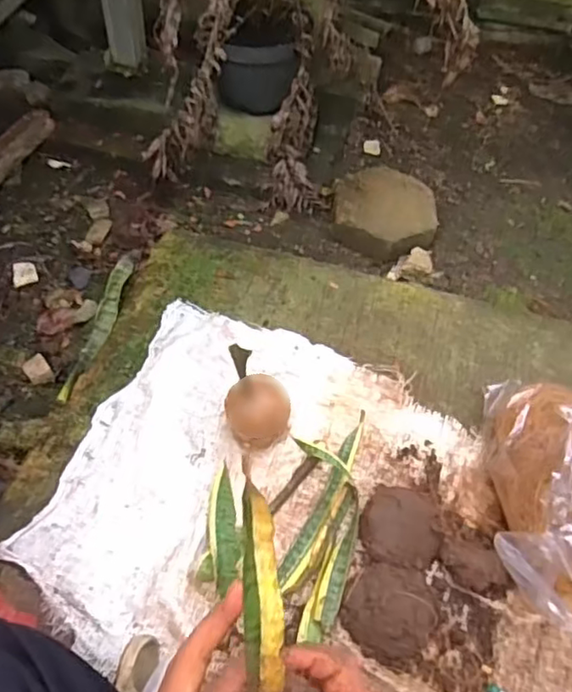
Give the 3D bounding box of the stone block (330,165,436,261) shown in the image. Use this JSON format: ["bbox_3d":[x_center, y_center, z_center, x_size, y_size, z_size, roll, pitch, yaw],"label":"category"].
[{"bbox_3d":[0.190,-0.250,1.202,0.201,0.079,0.201,15,54,7],"label":"stone block"}]

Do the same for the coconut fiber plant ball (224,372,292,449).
[{"bbox_3d":[-0.036,0.095,0.857,0.094,0.076,0.073,-11,55,-12],"label":"coconut fiber plant ball"}]

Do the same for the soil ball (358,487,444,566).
[{"bbox_3d":[0.149,0.227,0.788,0.100,0.055,0.107,2,53,-3],"label":"soil ball"}]

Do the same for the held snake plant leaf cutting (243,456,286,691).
[{"bbox_3d":[-0.011,0.112,0.290,0.019,0.128,0.009,-6,18,-9],"label":"held snake plant leaf cutting"}]

